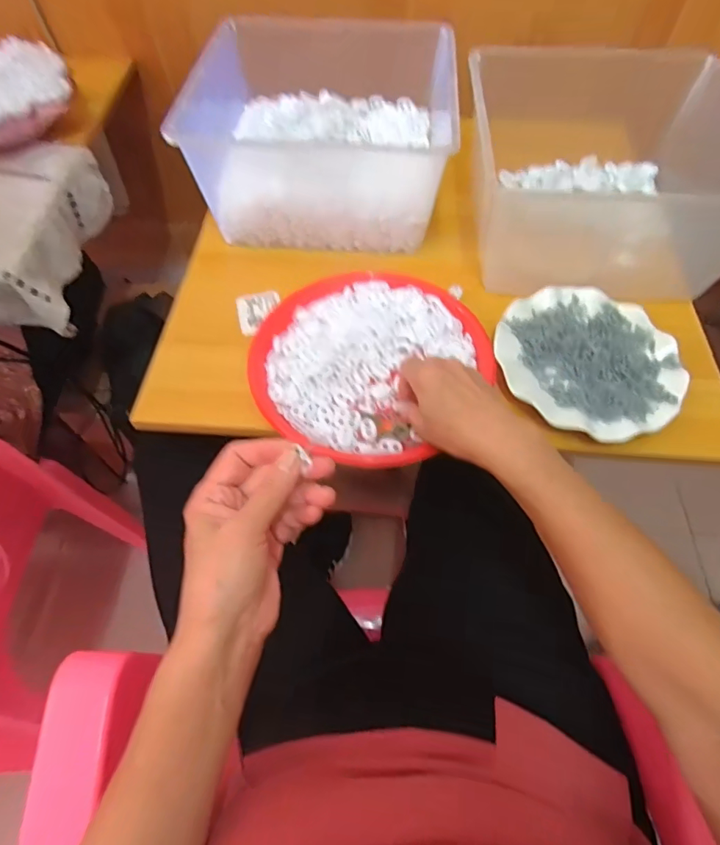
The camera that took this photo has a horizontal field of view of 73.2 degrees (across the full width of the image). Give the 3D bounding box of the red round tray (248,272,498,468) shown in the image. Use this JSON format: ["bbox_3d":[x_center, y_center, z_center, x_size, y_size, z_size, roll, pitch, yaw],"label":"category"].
[{"bbox_3d":[0.005,-0.067,0.498,0.217,0.023,0.223,-1,59,2],"label":"red round tray"}]

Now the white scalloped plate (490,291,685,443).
[{"bbox_3d":[0.234,-0.064,0.502,0.177,0.022,0.181,-1,59,2],"label":"white scalloped plate"}]

